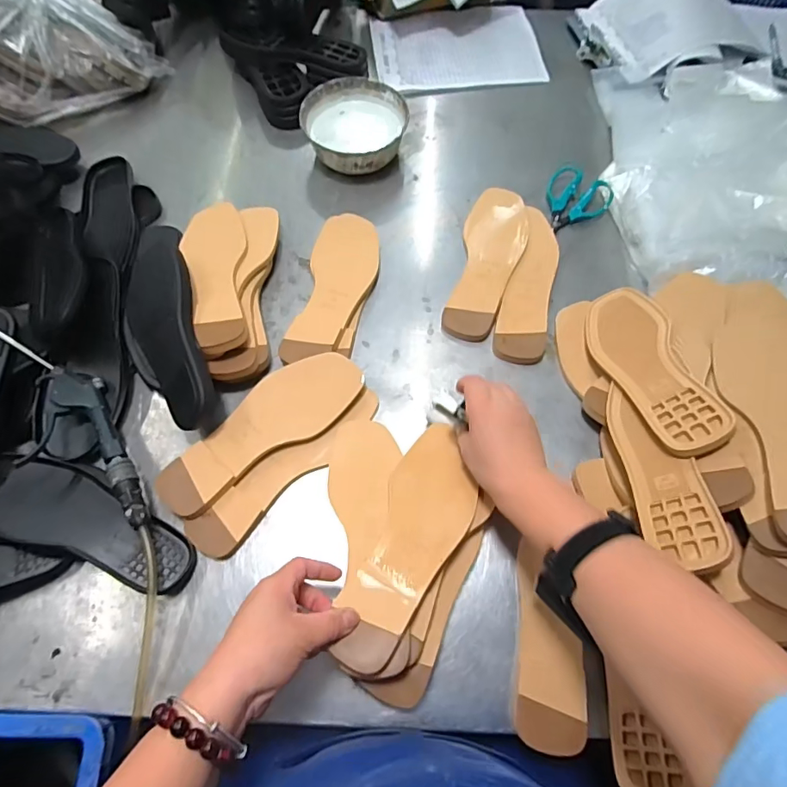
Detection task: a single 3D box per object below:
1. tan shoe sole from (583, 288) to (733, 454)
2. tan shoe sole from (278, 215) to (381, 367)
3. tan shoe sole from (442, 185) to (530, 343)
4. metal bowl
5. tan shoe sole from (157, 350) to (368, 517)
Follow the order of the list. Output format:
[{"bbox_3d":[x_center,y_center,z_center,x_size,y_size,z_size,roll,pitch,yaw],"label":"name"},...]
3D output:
[{"bbox_3d":[0.270,-0.032,0.523,0.079,0.009,0.230,-28,43,23],"label":"tan shoe sole"},{"bbox_3d":[-0.071,-0.134,0.617,0.086,0.026,0.225,9,66,4],"label":"tan shoe sole"},{"bbox_3d":[0.122,-0.170,0.637,0.078,0.033,0.219,17,67,7],"label":"tan shoe sole"},{"bbox_3d":[-0.056,-0.386,0.719,0.143,0.059,0.143,0,66,0],"label":"metal bowl"},{"bbox_3d":[-0.141,0.039,0.531,0.239,0.023,0.080,-40,72,-16],"label":"tan shoe sole"}]

